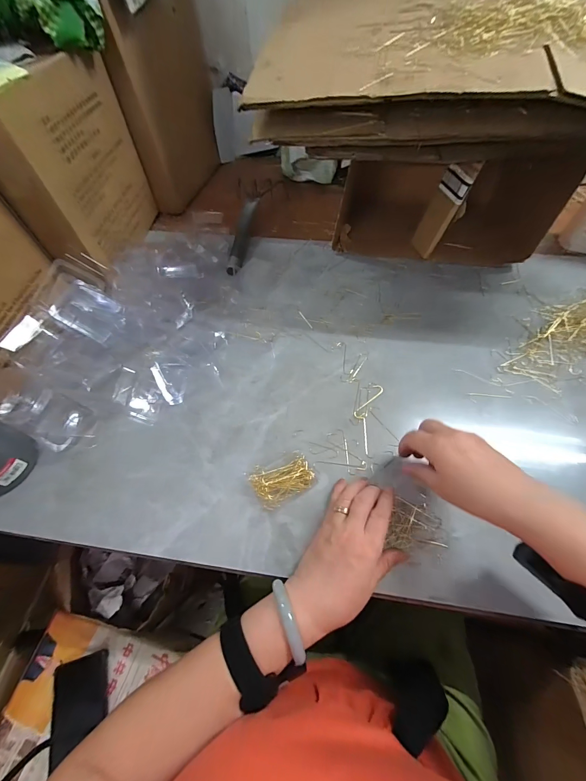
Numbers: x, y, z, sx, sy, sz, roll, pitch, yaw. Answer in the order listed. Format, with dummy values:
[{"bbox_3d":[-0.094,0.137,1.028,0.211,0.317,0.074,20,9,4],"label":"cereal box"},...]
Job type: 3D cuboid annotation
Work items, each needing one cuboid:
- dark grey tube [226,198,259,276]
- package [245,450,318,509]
[{"bbox_3d":[-0.098,-0.314,0.616,0.029,0.029,0.231,5,60,4],"label":"dark grey tube"},{"bbox_3d":[-0.014,0.105,0.378,0.073,0.019,0.054,-27,63,-14],"label":"package"}]

